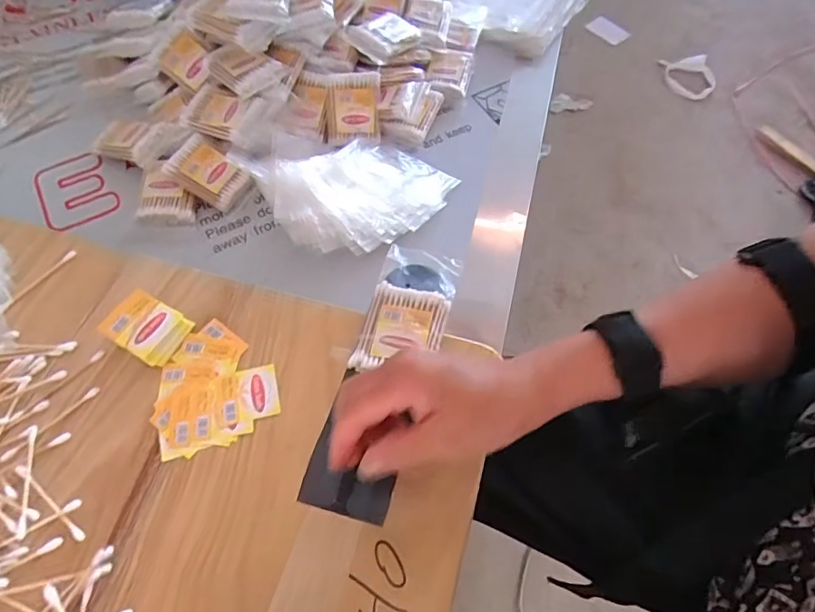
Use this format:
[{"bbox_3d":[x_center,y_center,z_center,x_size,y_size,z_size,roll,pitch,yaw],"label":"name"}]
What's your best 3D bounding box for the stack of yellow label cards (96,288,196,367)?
[{"bbox_3d":[-0.196,0.016,0.379,0.053,0.018,0.041,26,64,12],"label":"stack of yellow label cards"}]

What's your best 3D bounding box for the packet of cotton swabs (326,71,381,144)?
[{"bbox_3d":[-0.059,-0.214,0.547,0.056,0.070,0.015,-1,24,-4],"label":"packet of cotton swabs"}]

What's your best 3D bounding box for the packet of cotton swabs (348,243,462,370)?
[{"bbox_3d":[0.001,0.003,0.395,0.061,0.018,0.110,14,62,6],"label":"packet of cotton swabs"}]

